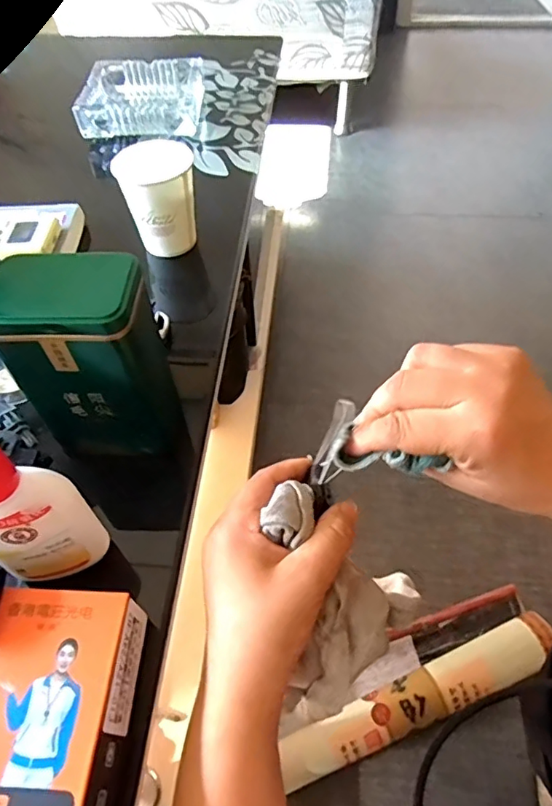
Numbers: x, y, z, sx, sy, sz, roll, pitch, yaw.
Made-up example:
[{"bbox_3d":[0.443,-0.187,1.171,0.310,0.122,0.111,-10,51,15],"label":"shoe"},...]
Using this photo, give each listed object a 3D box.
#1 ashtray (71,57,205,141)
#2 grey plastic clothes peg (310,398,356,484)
[{"bbox_3d":[-0.176,-0.403,0.690,0.149,0.044,0.140,0,53,2],"label":"ashtray"},{"bbox_3d":[0.033,0.022,0.299,0.009,0.050,0.008,27,13,22],"label":"grey plastic clothes peg"}]

